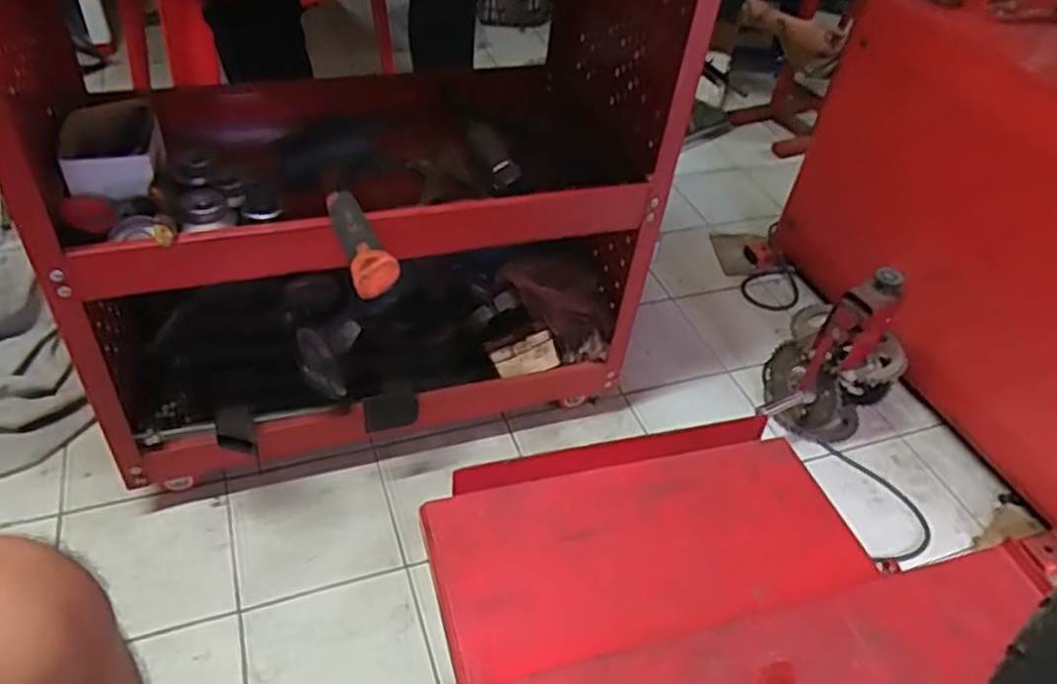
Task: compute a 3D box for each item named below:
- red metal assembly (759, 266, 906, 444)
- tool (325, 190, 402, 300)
[{"bbox_3d":[0.449,0.025,1.088,0.166,0.297,0.178,28,46,20],"label":"red metal assembly"},{"bbox_3d":[-0.163,-0.099,0.725,0.043,0.047,0.165,-10,45,-19],"label":"tool"}]

